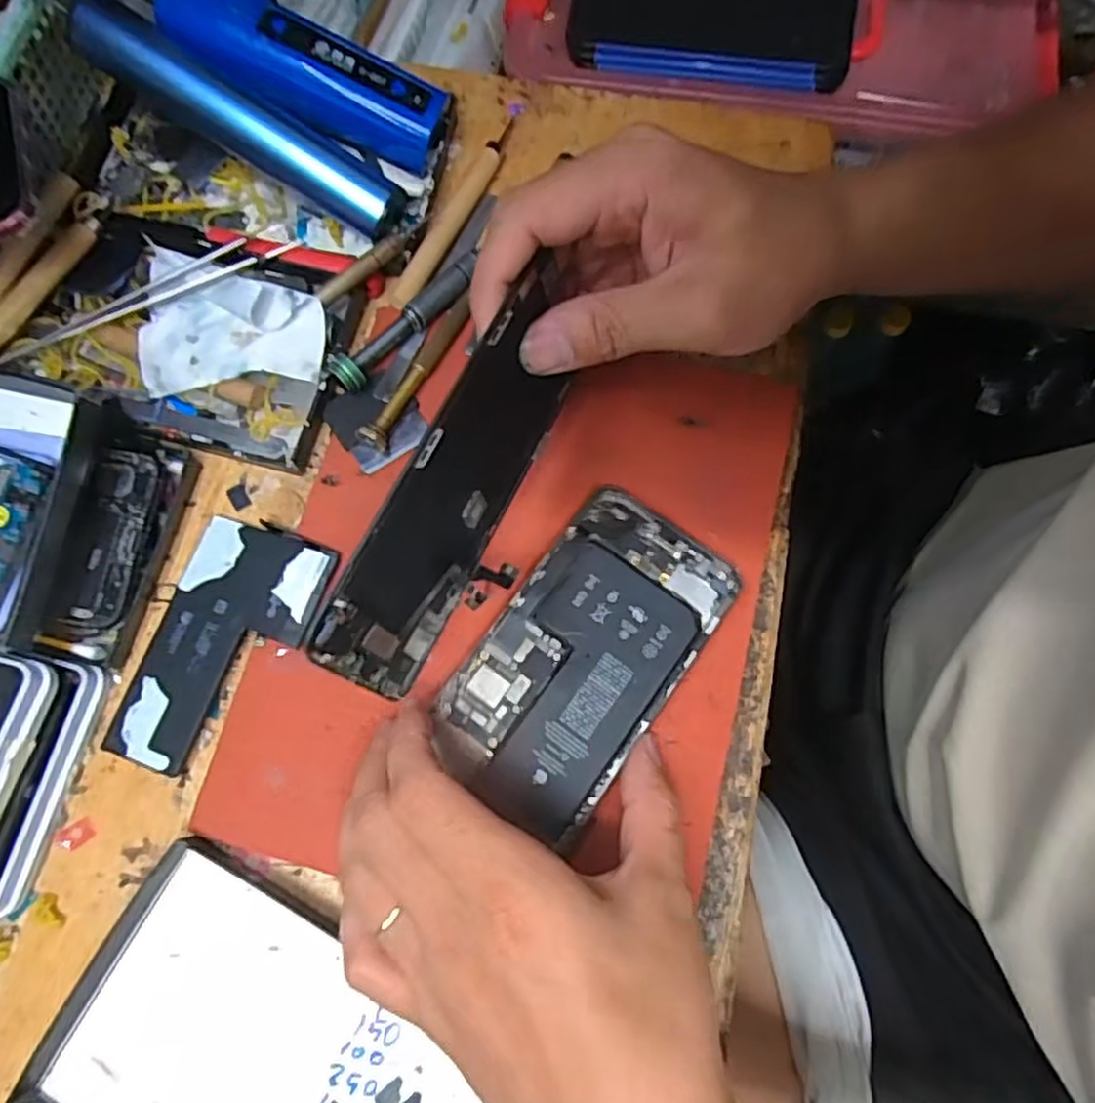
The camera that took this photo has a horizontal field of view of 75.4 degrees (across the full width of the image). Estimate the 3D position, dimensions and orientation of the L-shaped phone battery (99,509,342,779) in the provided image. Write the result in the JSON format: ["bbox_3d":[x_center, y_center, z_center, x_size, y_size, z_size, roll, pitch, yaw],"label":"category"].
[{"bbox_3d":[-0.138,0.039,0.298,0.063,0.006,0.107,18,74,4],"label":"L-shaped phone battery"}]

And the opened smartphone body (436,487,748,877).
[{"bbox_3d":[0.019,0.046,0.294,0.085,0.006,0.135,35,76,9],"label":"opened smartphone body"}]

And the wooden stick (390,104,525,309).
[{"bbox_3d":[-0.044,-0.180,0.358,0.015,0.010,0.138,23,75,6],"label":"wooden stick"}]

